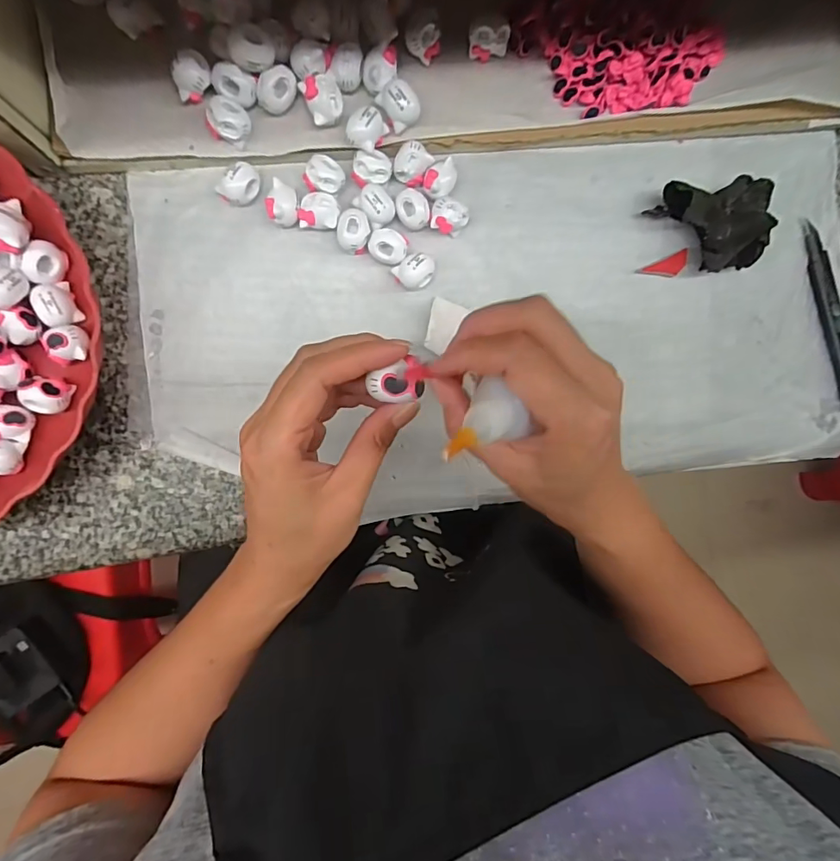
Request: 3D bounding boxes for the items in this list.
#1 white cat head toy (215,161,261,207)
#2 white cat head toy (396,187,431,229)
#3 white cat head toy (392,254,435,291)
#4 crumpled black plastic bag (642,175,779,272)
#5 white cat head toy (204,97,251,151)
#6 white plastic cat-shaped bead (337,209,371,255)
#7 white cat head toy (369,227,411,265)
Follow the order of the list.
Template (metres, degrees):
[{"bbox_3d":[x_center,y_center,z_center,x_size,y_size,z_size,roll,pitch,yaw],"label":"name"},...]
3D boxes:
[{"bbox_3d":[-0.113,-0.154,0.303,0.027,0.017,0.018,-43,97,-3],"label":"white cat head toy"},{"bbox_3d":[-0.005,-0.145,0.317,0.018,0.019,0.025,-42,97,-3],"label":"white cat head toy"},{"bbox_3d":[-0.003,-0.105,0.319,0.026,0.018,0.022,-36,97,-4],"label":"white cat head toy"},{"bbox_3d":[0.210,-0.143,0.335,0.087,0.029,0.058,-7,94,-7],"label":"crumpled black plastic bag"},{"bbox_3d":[-0.114,-0.182,0.286,0.024,0.016,0.022,0,93,-7],"label":"white cat head toy"},{"bbox_3d":[-0.044,-0.129,0.313,0.020,0.018,0.024,-7,94,-7],"label":"white plastic cat-shaped bead"},{"bbox_3d":[-0.021,-0.122,0.318,0.024,0.014,0.022,0,93,-7],"label":"white cat head toy"}]

